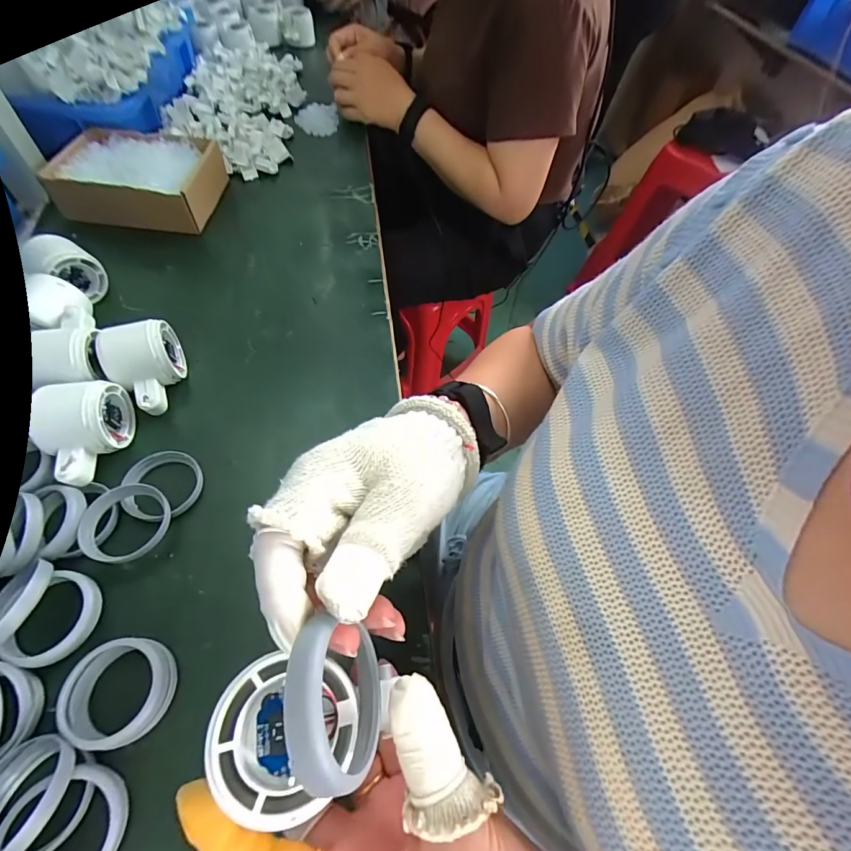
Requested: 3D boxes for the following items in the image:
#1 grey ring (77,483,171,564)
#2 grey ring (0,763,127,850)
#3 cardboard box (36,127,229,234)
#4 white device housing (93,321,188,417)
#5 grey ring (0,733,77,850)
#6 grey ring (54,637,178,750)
[{"bbox_3d":[-0.228,0.074,0.317,0.055,0.008,0.061,33,57,0],"label":"grey ring"},{"bbox_3d":[-0.197,0.222,0.227,0.058,0.006,0.058,7,59,-12],"label":"grey ring"},{"bbox_3d":[-0.359,-0.316,0.532,0.175,0.054,0.136,5,59,0],"label":"cardboard box"},{"bbox_3d":[-0.252,-0.049,0.378,0.059,0.053,0.076,-22,62,-15],"label":"white device housing"},{"bbox_3d":[-0.226,0.209,0.231,0.059,0.017,0.059,-15,34,4],"label":"grey ring"},{"bbox_3d":[-0.193,0.168,0.265,0.057,0.021,0.057,1,59,-2],"label":"grey ring"}]

